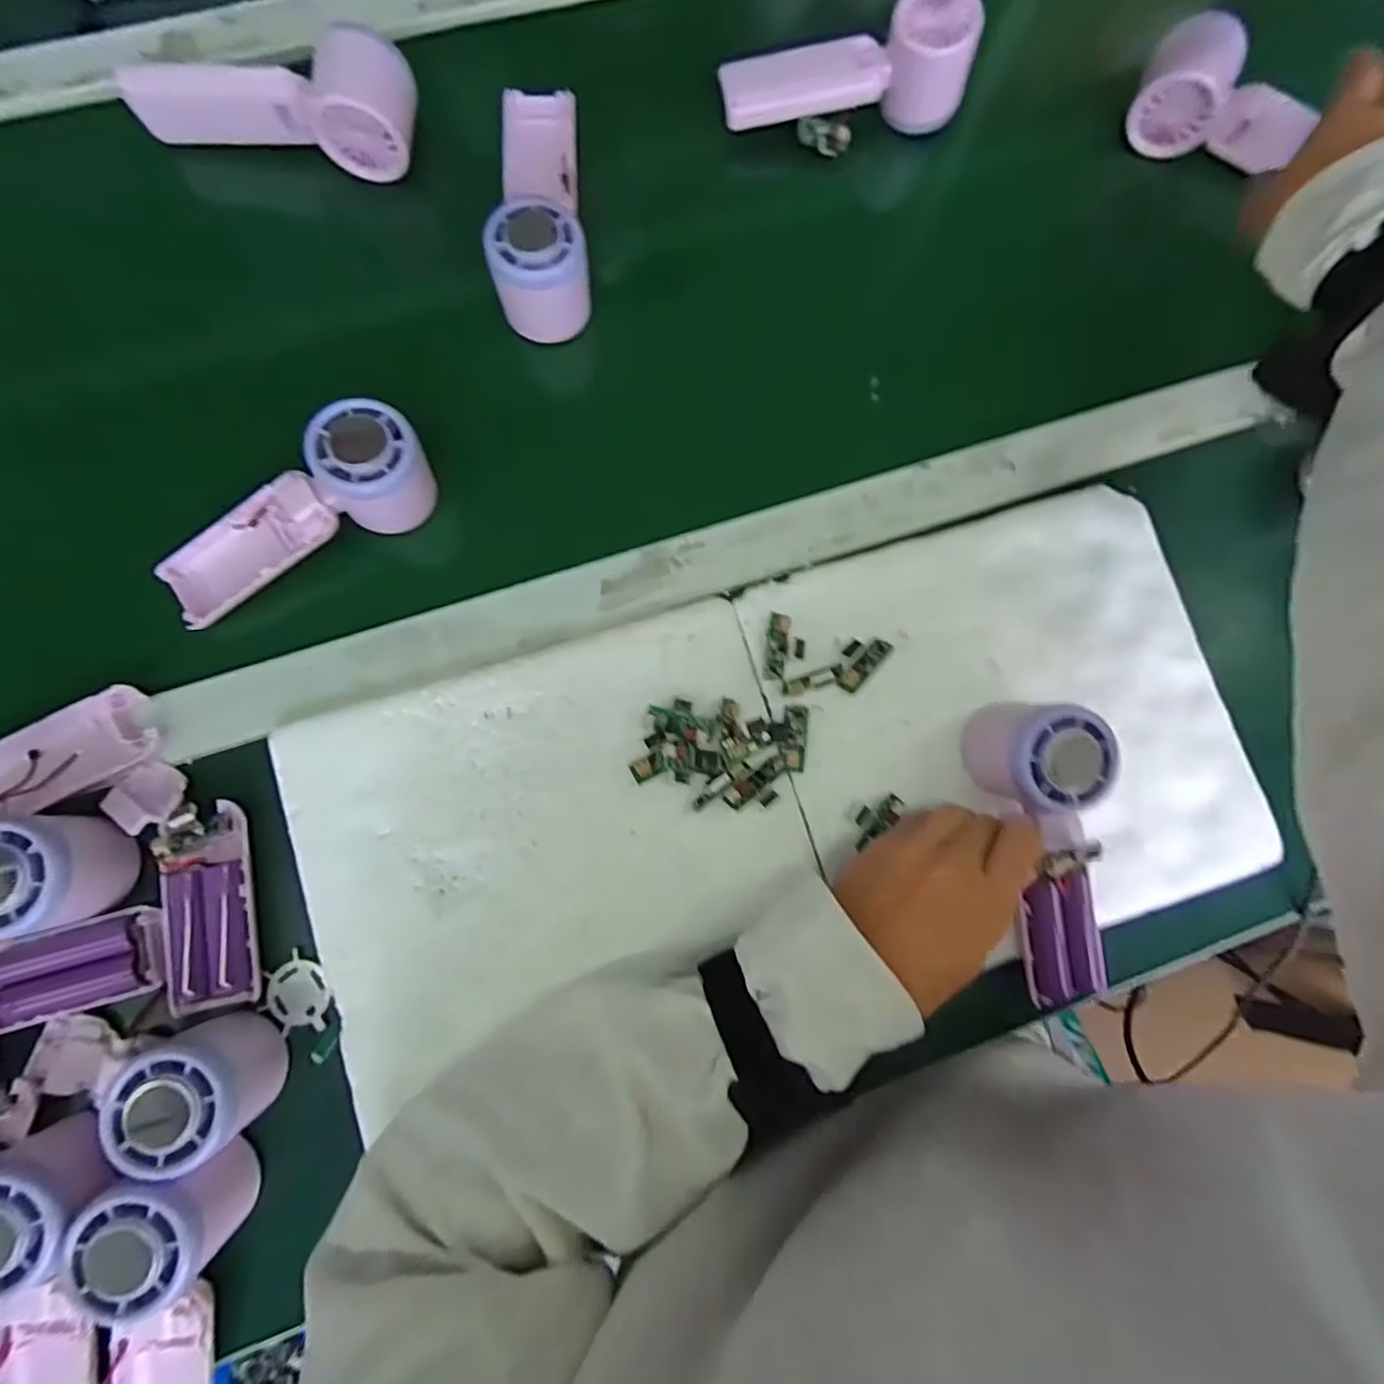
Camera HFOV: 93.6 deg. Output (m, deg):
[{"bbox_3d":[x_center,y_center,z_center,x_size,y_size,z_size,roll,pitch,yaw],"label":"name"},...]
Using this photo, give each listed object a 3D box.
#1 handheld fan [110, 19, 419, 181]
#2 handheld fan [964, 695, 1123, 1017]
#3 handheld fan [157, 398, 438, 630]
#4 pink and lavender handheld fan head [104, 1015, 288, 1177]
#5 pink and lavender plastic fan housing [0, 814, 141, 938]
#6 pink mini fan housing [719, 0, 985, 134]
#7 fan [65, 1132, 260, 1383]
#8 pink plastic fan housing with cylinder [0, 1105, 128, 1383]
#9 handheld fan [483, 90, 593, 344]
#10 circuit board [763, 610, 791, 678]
[{"bbox_3d":[-0.258,-0.372,0.406,0.158,0.052,0.054,7,82,-4],"label":"handheld fan"},{"bbox_3d":[0.196,0.083,0.359,0.056,0.060,0.165,-12,99,-5],"label":"handheld fan"},{"bbox_3d":[-0.226,-0.100,0.380,0.165,0.058,0.052,-29,86,8],"label":"handheld fan"},{"bbox_3d":[-0.240,0.194,0.318,0.050,0.056,0.055,-33,86,-8],"label":"pink and lavender handheld fan head"},{"bbox_3d":[-0.326,0.092,0.327,0.052,0.054,0.056,-12,83,-6],"label":"pink and lavender plastic fan housing"},{"bbox_3d":[0.102,-0.416,0.429,0.162,0.054,0.049,-7,83,-5],"label":"pink mini fan housing"},{"bbox_3d":[-0.250,0.300,0.313,0.053,0.059,0.172,7,100,-2],"label":"fan"},{"bbox_3d":[-0.298,0.290,0.300,0.069,0.060,0.166,3,83,-3],"label":"pink plastic fan housing with cylinder"},{"bbox_3d":[-0.096,-0.310,0.403,0.055,0.047,0.163,-5,83,-5],"label":"handheld fan"},{"bbox_3d":[0.049,-0.027,0.382,0.013,0.011,0.037,7,82,-4],"label":"circuit board"}]

